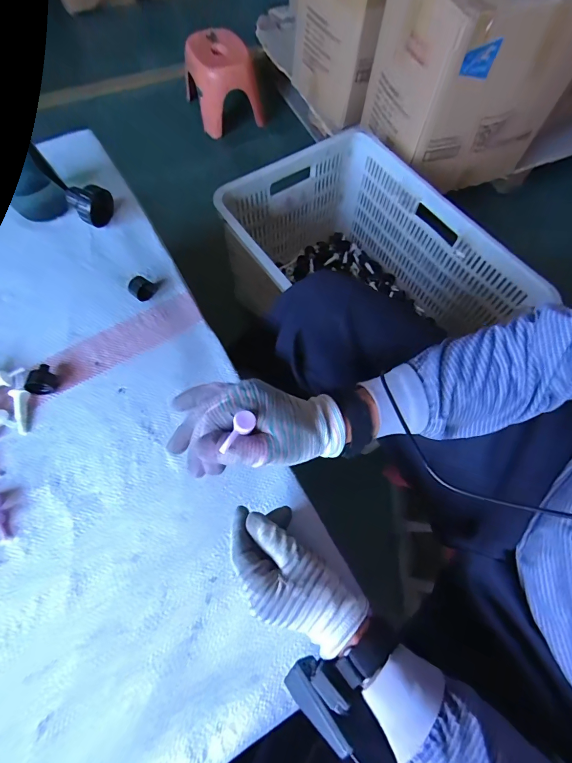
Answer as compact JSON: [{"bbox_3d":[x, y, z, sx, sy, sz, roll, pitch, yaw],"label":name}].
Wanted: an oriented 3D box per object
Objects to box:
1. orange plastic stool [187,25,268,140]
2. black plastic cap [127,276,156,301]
[{"bbox_3d":[-0.250,-1.160,1.373,0.241,0.222,0.264,-23,69,-11],"label":"orange plastic stool"},{"bbox_3d":[-0.207,-0.131,0.504,0.026,0.023,0.032,28,69,11],"label":"black plastic cap"}]

